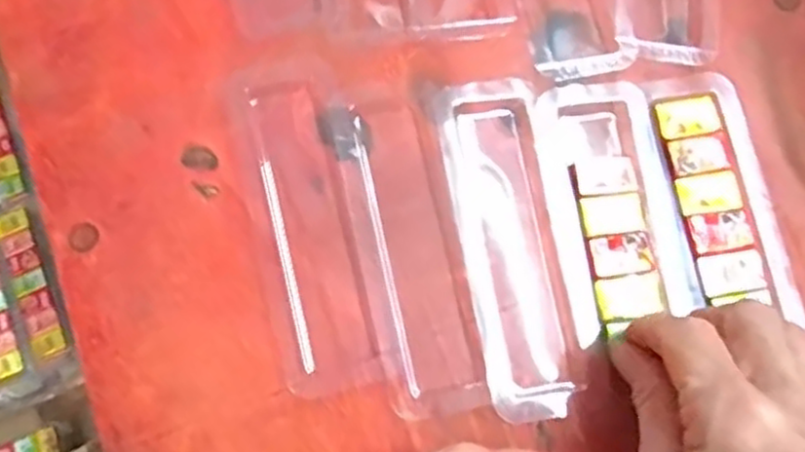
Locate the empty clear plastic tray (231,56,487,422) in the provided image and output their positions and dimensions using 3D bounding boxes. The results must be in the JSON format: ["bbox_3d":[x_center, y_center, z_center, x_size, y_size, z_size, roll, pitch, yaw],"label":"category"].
[{"bbox_3d":[-0.019,0.003,0.294,0.077,0.009,0.150,-12,77,-5],"label":"empty clear plastic tray"}]

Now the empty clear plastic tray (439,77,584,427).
[{"bbox_3d":[0.045,0.007,0.294,0.039,0.008,0.138,-7,77,-4],"label":"empty clear plastic tray"}]

